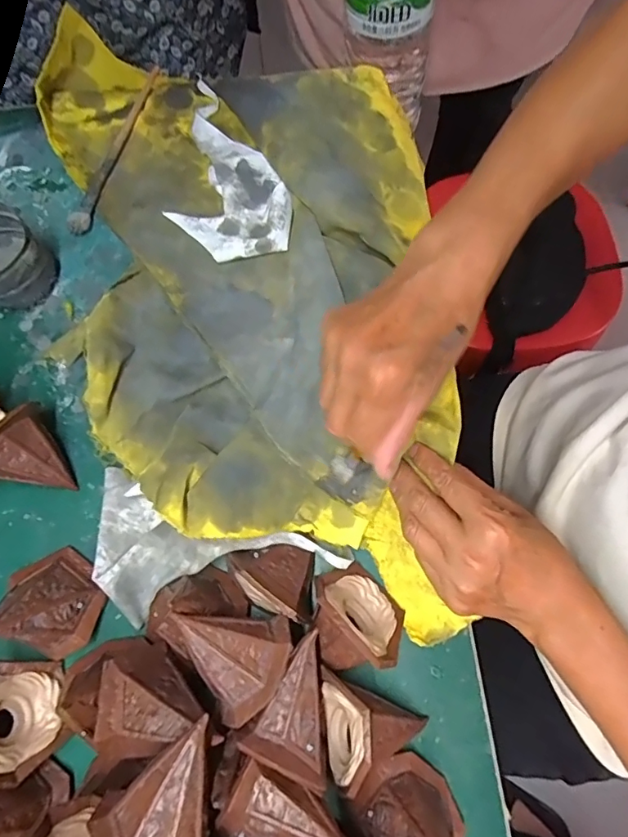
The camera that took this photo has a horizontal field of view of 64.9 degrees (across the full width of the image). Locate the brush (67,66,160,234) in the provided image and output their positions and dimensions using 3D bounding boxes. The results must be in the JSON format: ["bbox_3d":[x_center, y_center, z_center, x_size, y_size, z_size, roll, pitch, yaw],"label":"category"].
[{"bbox_3d":[-0.176,-0.244,0.437,0.017,0.010,0.184,14,75,6],"label":"brush"}]

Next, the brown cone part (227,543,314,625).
[{"bbox_3d":[-0.027,0.100,0.304,0.052,0.047,0.044,1,74,2],"label":"brown cone part"}]

